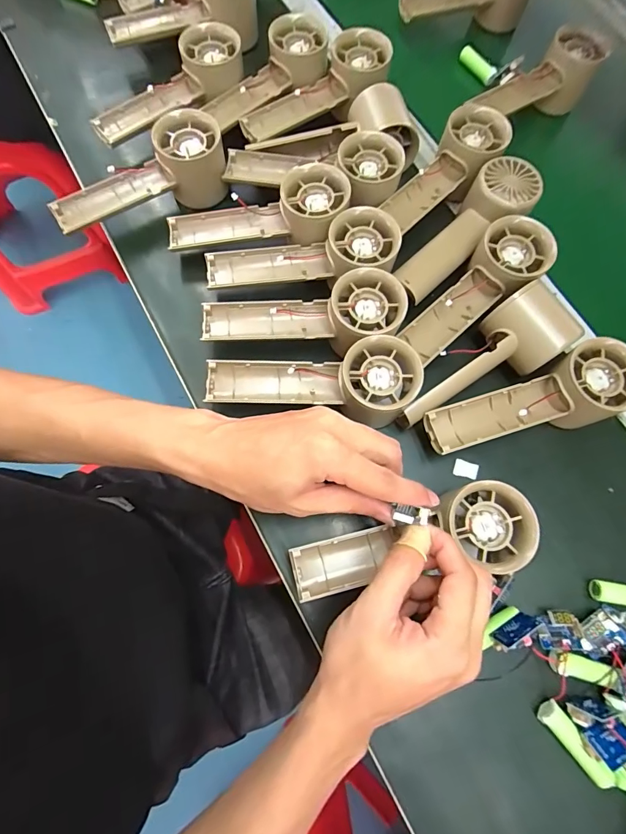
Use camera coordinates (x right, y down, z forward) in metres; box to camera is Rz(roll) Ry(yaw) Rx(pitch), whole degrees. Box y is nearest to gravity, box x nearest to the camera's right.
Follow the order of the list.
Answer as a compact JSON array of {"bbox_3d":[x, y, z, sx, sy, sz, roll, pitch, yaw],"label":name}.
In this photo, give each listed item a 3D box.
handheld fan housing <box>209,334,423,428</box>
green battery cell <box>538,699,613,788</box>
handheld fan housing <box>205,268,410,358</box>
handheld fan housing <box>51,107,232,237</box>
[{"bbox_3d":[-0.002,-0.023,0.299,0.157,0.032,0.060,-2,74,11],"label":"handheld fan housing"},{"bbox_3d":[0.169,0.210,0.255,0.015,0.012,0.050,-39,79,-11],"label":"green battery cell"},{"bbox_3d":[-0.008,-0.075,0.314,0.156,0.034,0.060,-4,74,10],"label":"handheld fan housing"},{"bbox_3d":[-0.154,-0.212,0.357,0.156,0.055,0.057,-24,76,-8],"label":"handheld fan housing"}]

